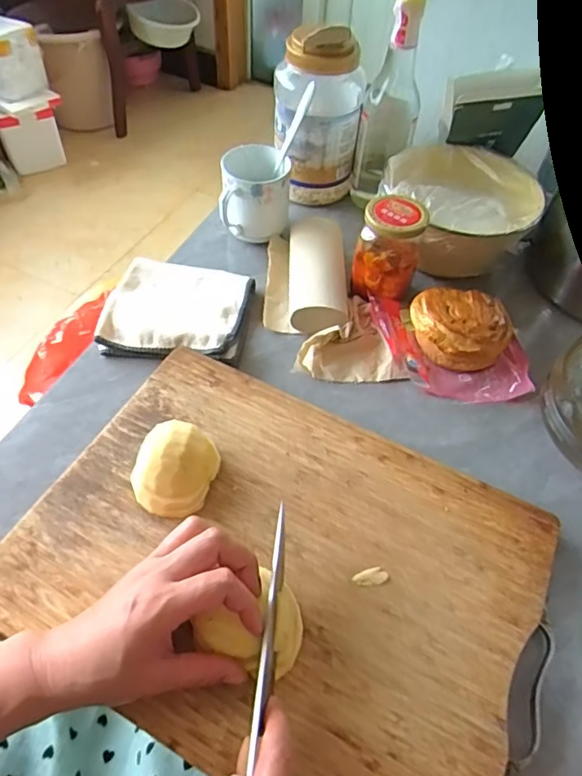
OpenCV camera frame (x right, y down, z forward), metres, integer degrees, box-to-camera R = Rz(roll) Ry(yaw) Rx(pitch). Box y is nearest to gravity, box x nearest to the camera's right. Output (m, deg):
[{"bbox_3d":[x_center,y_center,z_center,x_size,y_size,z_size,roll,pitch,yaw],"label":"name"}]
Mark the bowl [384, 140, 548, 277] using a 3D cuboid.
[{"bbox_3d":[0.193,-0.205,0.629,0.166,0.096,0.168,2,53,-3],"label":"bowl"}]

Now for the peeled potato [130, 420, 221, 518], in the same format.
[{"bbox_3d":[-0.091,0.062,0.422,0.057,0.034,0.067,16,53,7],"label":"peeled potato"}]

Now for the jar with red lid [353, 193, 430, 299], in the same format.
[{"bbox_3d":[0.104,-0.148,0.571,0.063,0.088,0.059,2,53,-3],"label":"jar with red lid"}]

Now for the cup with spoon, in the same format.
[{"bbox_3d":[-0.033,-0.249,0.619,0.088,0.132,0.110,5,53,-1],"label":"cup with spoon"}]

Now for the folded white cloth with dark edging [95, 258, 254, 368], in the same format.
[{"bbox_3d":[-0.119,-0.085,0.566,0.144,0.029,0.132,7,53,1],"label":"folded white cloth with dark edging"}]

